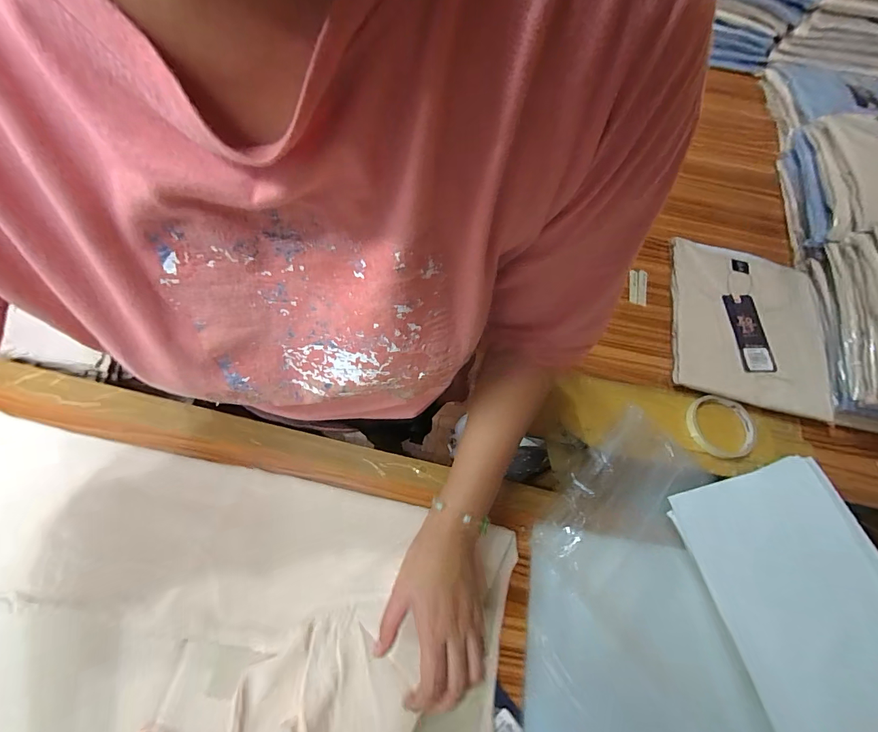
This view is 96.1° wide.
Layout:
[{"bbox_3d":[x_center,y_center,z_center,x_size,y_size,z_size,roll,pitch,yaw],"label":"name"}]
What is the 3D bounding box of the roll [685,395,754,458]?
[{"bbox_3d":[0.371,0.078,0.518,0.090,0.009,0.082,2,67,-5],"label":"roll"}]

